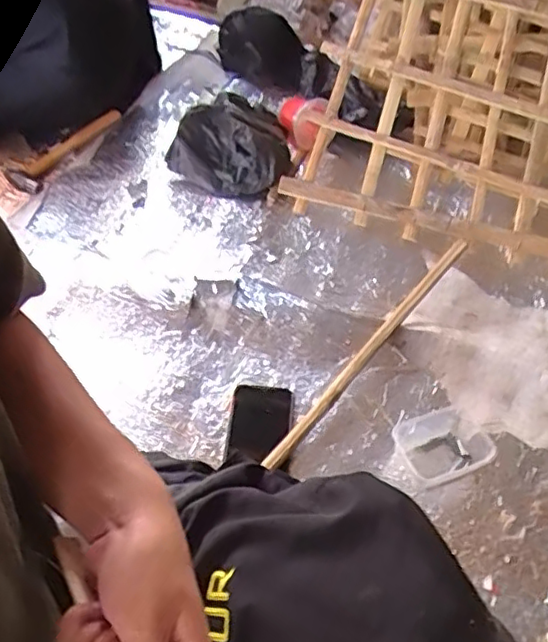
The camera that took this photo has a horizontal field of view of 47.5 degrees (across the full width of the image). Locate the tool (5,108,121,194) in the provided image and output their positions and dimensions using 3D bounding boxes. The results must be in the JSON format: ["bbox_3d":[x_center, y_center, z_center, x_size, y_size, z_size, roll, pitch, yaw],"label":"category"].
[{"bbox_3d":[-0.390,-0.322,1.151,0.070,0.029,0.258,20,50,17],"label":"tool"}]

